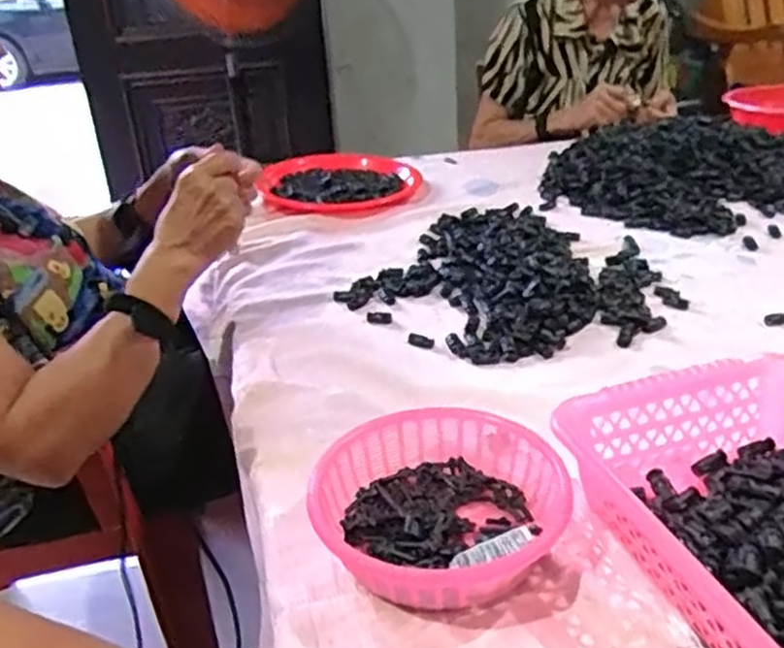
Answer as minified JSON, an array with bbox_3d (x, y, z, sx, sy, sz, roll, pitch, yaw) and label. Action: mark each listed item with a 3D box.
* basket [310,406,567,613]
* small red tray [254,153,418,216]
[{"bbox_3d":[0.031,0.125,0.515,0.160,0.054,0.165,-3,28,2],"label":"basket"},{"bbox_3d":[-0.091,-0.234,1.230,0.243,0.031,0.255,-11,29,-13],"label":"small red tray"}]

